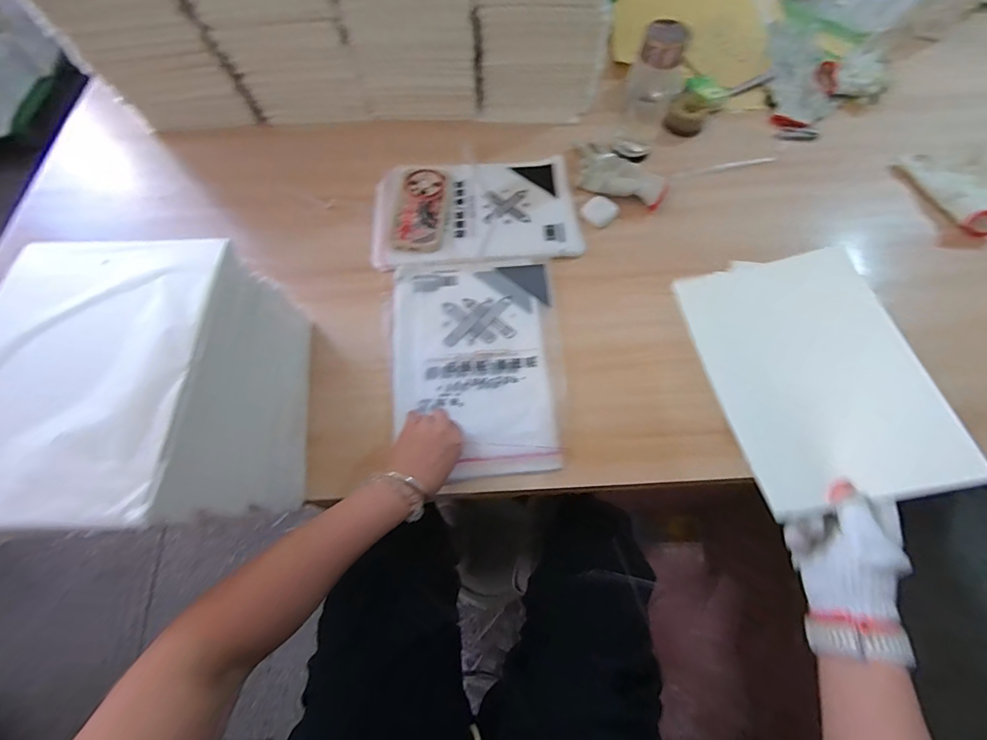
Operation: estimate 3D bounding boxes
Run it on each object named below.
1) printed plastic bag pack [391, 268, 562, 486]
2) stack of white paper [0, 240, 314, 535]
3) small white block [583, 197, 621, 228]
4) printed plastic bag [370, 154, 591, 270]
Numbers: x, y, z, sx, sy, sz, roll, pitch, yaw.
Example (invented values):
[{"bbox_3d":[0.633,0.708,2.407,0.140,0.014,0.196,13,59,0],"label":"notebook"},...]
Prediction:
[{"bbox_3d":[-0.024,-0.011,0.588,0.222,0.015,0.309,-3,64,-1],"label":"printed plastic bag pack"},{"bbox_3d":[-0.323,0.025,0.443,0.187,0.212,0.282,-2,64,0],"label":"stack of white paper"},{"bbox_3d":[0.171,-0.254,0.692,0.046,0.015,0.049,38,71,17],"label":"small white block"},{"bbox_3d":[-0.031,-0.261,0.705,0.325,0.022,0.211,-5,65,-1],"label":"printed plastic bag"}]

